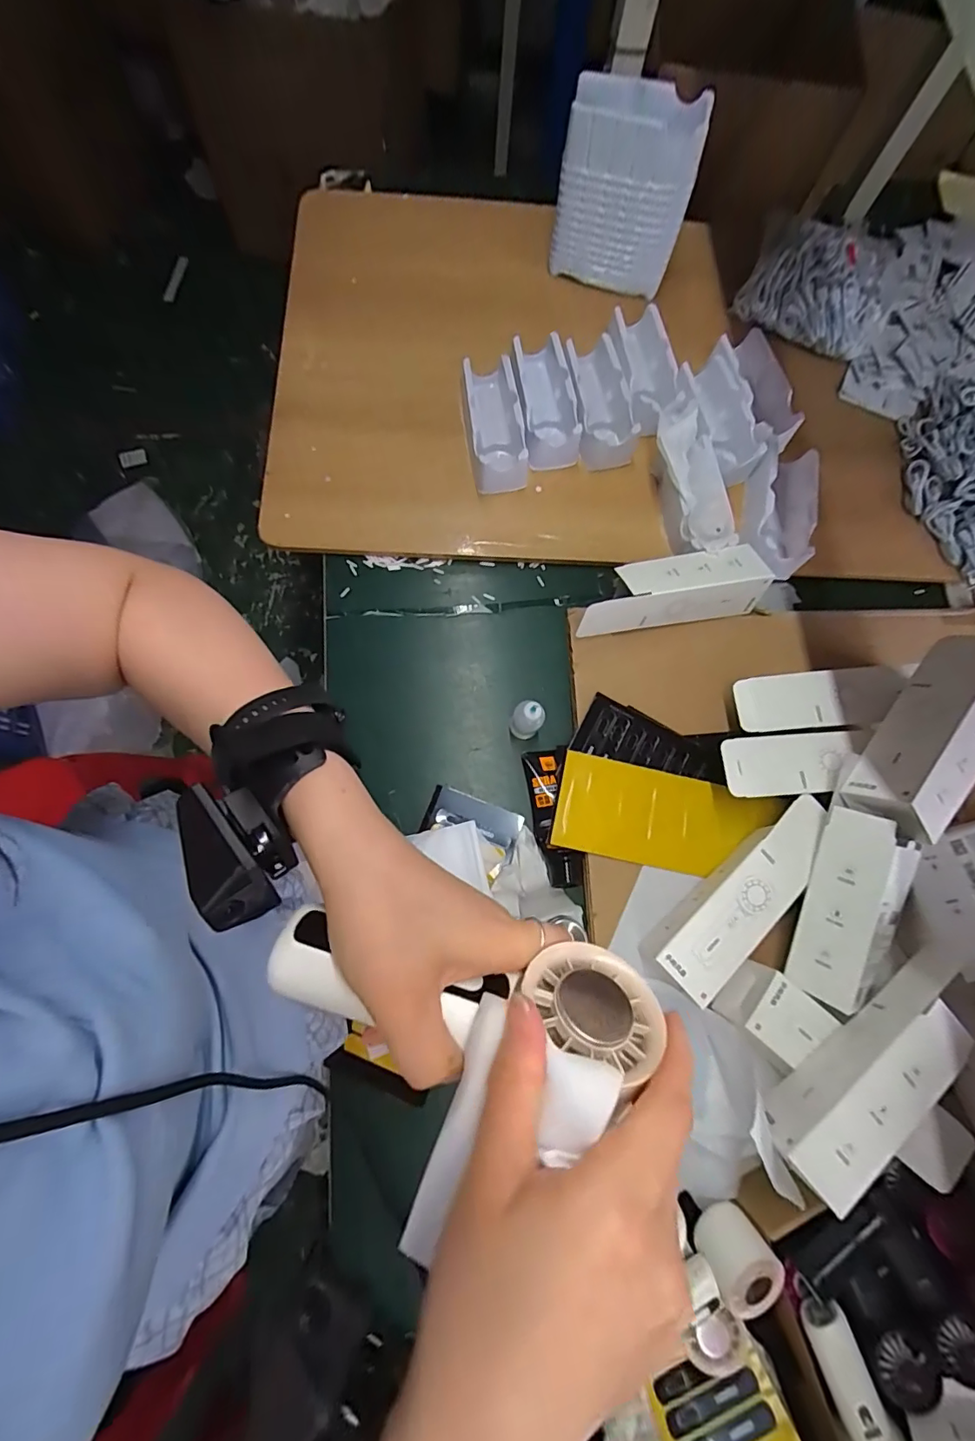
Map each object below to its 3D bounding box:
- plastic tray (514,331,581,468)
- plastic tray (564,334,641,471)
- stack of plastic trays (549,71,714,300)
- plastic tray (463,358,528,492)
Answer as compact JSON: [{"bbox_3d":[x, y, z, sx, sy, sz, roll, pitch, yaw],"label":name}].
[{"bbox_3d":[0.076,-0.424,0.696,0.073,0.060,0.159,-7,78,-5],"label":"plastic tray"},{"bbox_3d":[0.153,-0.429,0.703,0.084,0.059,0.160,-7,78,-5],"label":"plastic tray"},{"bbox_3d":[0.182,-0.734,0.716,0.170,0.181,0.122,5,77,-3],"label":"stack of plastic trays"},{"bbox_3d":[0.007,-0.387,0.685,0.071,0.066,0.160,-8,78,-6],"label":"plastic tray"}]

